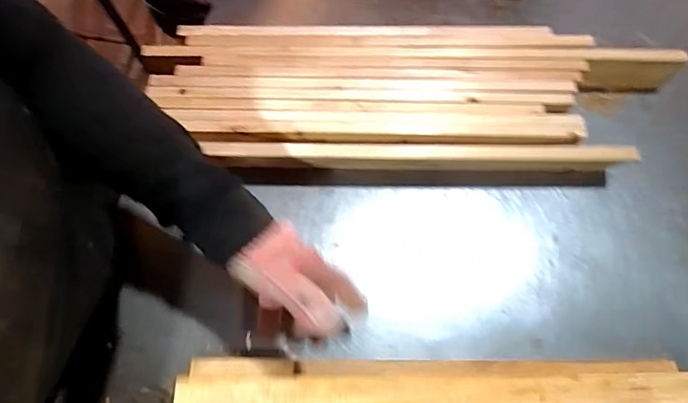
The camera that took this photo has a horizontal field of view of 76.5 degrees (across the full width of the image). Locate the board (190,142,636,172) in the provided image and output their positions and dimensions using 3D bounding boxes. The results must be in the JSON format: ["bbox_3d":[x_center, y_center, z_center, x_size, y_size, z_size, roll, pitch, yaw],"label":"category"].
[{"bbox_3d":[0.085,-0.048,0.508,0.470,0.064,0.020,1,69,0],"label":"board"}]

